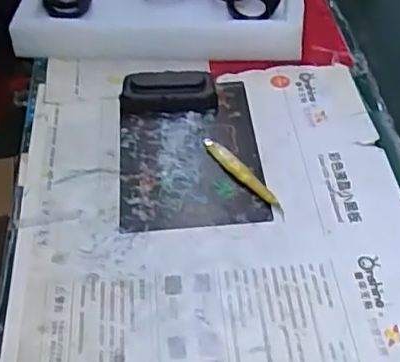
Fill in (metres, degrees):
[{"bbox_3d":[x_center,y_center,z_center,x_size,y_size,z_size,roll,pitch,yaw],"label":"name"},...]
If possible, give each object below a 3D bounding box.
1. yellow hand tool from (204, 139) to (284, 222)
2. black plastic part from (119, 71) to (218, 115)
[{"bbox_3d":[0.041,-0.007,0.622,0.012,0.012,0.125,-29,52,-24],"label":"yellow hand tool"},{"bbox_3d":[-0.035,-0.099,0.700,0.106,0.024,0.056,-1,46,0],"label":"black plastic part"}]

